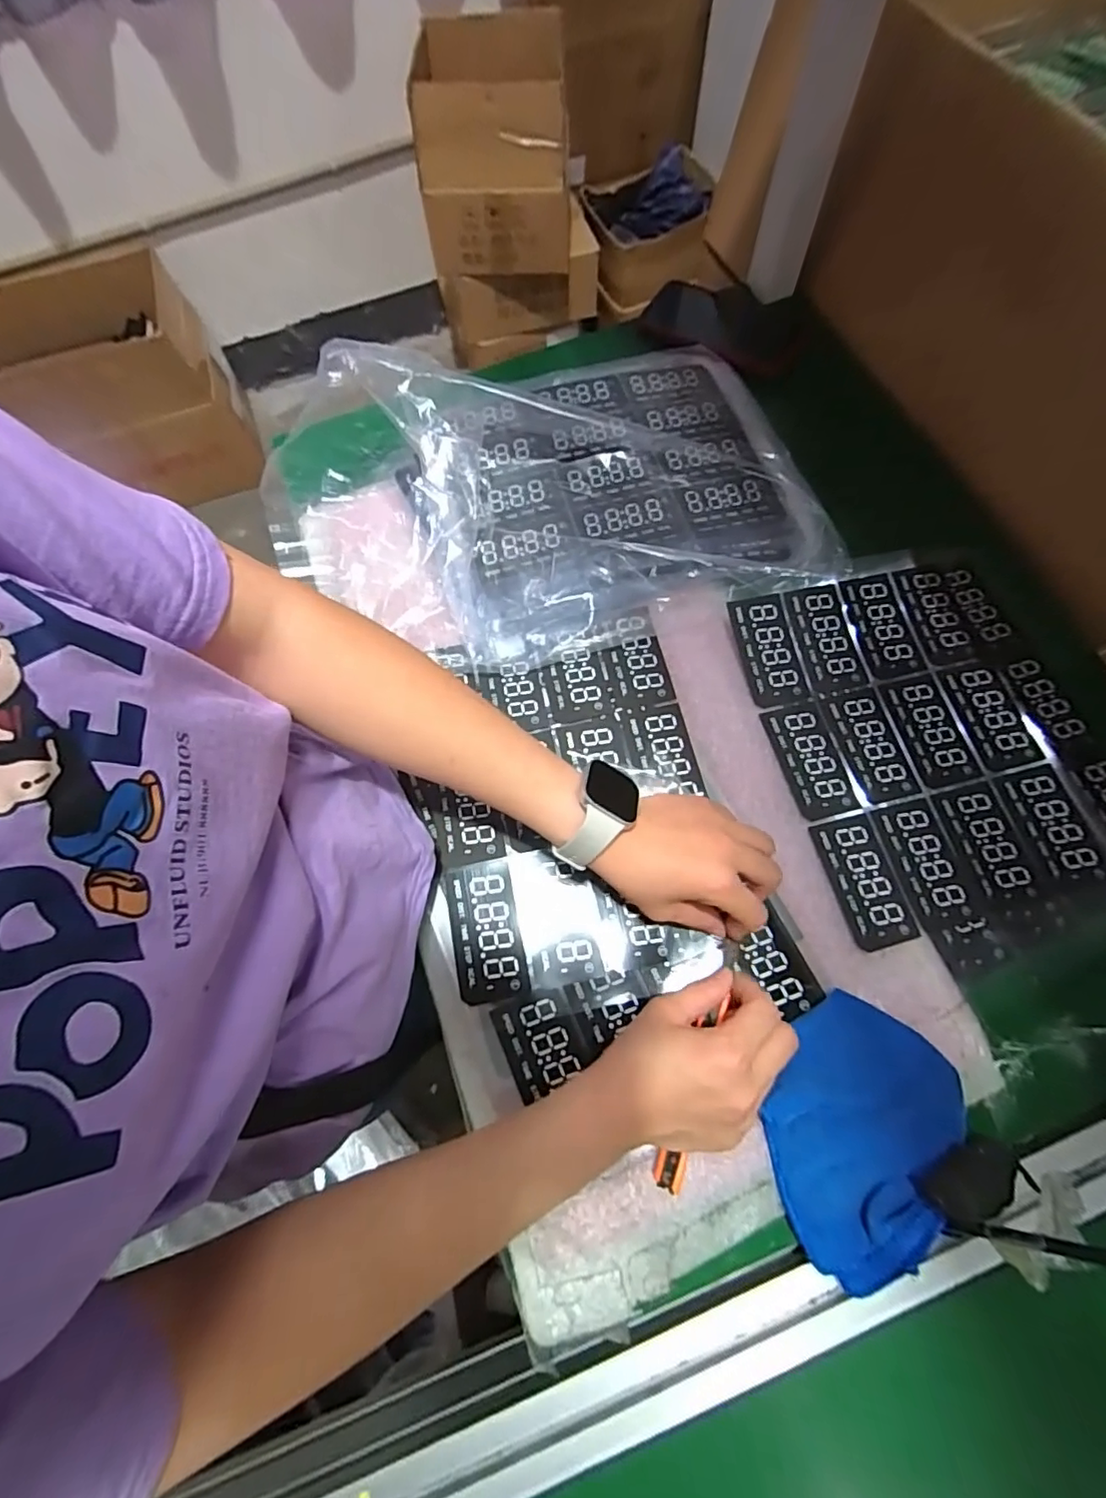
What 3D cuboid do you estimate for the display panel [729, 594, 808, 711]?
[{"bbox_3d":[0.174,-0.079,0.463,0.044,0.013,0.090,-11,73,-2],"label":"display panel"}]

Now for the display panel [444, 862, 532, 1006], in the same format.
[{"bbox_3d":[-0.048,0.131,0.408,0.049,0.005,0.092,-12,73,-2],"label":"display panel"}]

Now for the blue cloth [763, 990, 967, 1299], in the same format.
[{"bbox_3d":[0.184,0.236,0.348,0.104,0.036,0.148,25,75,8],"label":"blue cloth"}]

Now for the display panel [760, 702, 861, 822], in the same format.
[{"bbox_3d":[0.197,0.009,0.440,0.045,0.006,0.091,-13,74,-3],"label":"display panel"}]

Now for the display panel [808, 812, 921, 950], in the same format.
[{"bbox_3d":[0.223,0.094,0.409,0.044,0.004,0.090,-16,74,-3],"label":"display panel"}]

